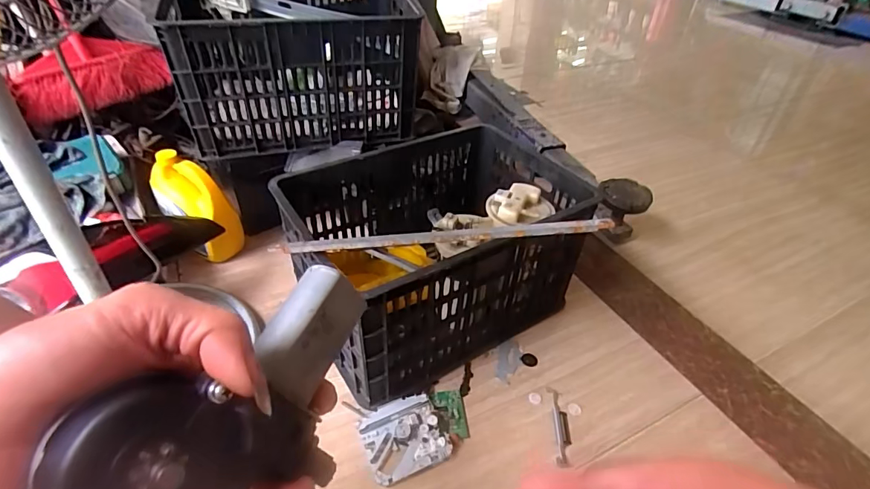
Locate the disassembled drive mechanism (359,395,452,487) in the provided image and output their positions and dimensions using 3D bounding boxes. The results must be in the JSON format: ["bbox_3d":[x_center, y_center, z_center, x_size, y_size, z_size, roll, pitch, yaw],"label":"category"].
[{"bbox_3d":[-0.049,0.299,0.710,0.118,0.027,0.111,-14,42,-19],"label":"disassembled drive mechanism"}]

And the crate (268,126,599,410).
[{"bbox_3d":[0.003,-0.012,0.875,0.508,0.271,0.388,-24,47,-29],"label":"crate"}]

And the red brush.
[{"bbox_3d":[-0.793,-0.389,1.054,0.088,0.127,0.306,27,45,27],"label":"red brush"}]

